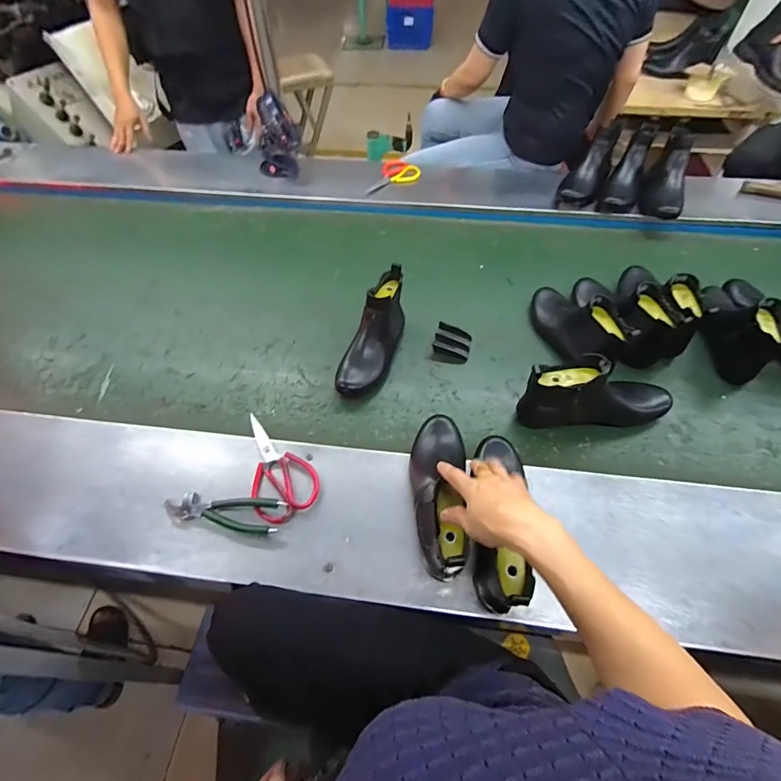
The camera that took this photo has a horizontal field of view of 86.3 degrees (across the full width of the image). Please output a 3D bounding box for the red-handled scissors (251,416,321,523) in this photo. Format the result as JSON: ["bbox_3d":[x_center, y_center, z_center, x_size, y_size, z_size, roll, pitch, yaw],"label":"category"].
[{"bbox_3d":[-0.194,0.121,0.688,0.101,0.020,0.187,-27,58,-17],"label":"red-handled scissors"}]

